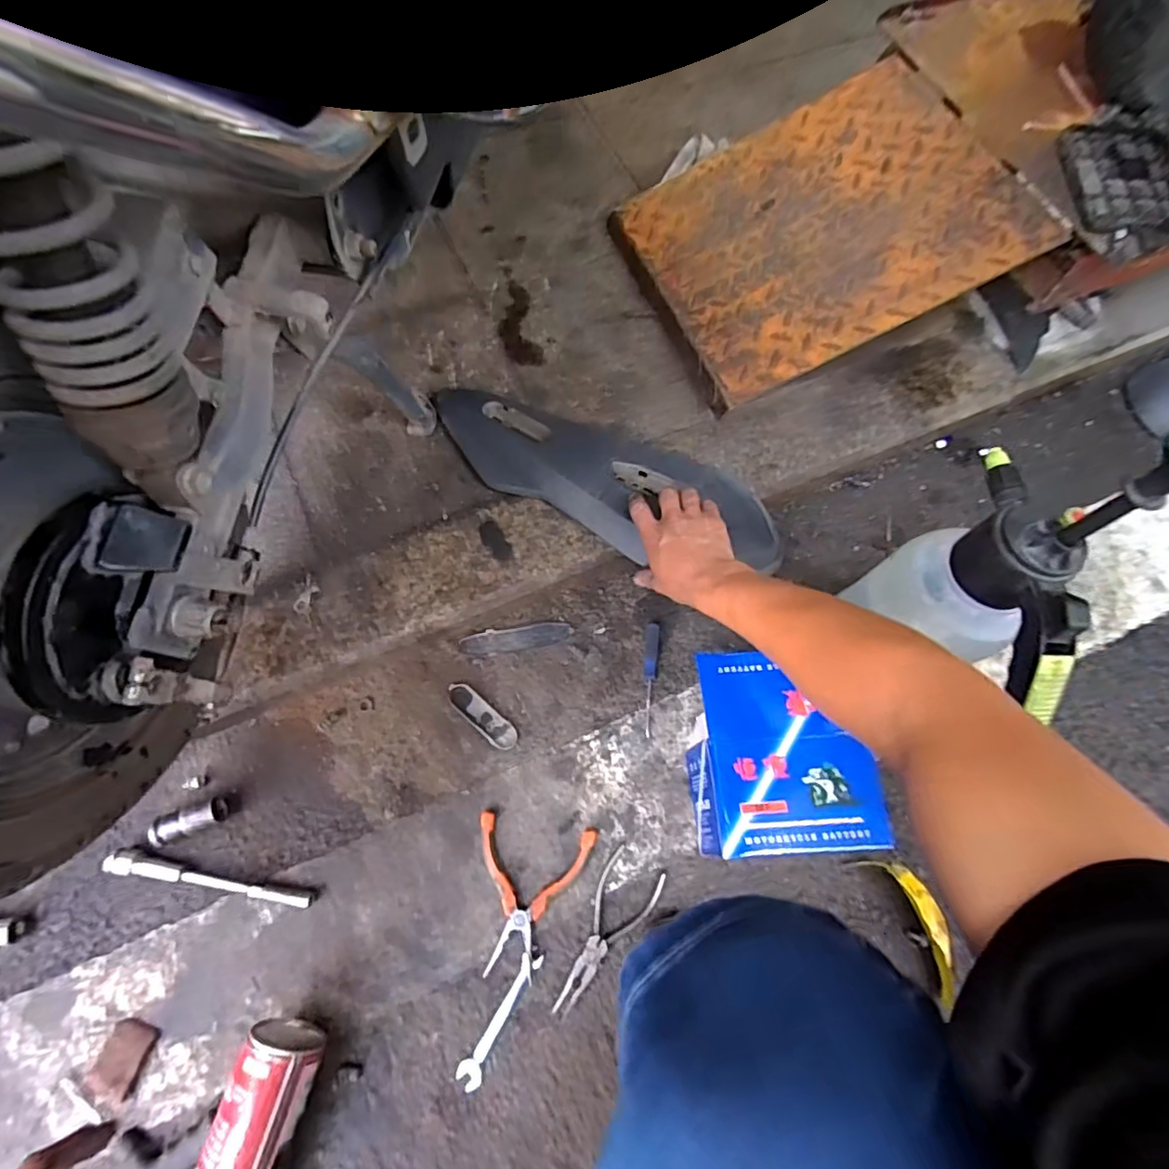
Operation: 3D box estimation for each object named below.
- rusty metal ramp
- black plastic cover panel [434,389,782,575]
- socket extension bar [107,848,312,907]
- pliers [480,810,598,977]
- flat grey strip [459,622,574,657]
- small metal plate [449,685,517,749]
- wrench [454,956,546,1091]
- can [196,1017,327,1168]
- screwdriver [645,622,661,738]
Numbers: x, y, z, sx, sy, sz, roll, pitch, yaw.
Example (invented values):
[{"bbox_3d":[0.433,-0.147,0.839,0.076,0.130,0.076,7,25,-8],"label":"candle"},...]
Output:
[{"bbox_3d":[0.310,-0.467,0.759,0.457,0.138,0.363,-22,74,-8],"label":"rusty metal ramp"},{"bbox_3d":[0.020,-0.114,0.683,0.430,0.048,0.155,20,73,3],"label":"black plastic cover panel"},{"bbox_3d":[-0.363,0.289,0.563,0.198,0.017,0.021,13,72,3],"label":"socket extension bar"},{"bbox_3d":[-0.043,0.297,0.576,0.114,0.015,0.138,-4,72,-3],"label":"pliers"},{"bbox_3d":[-0.079,0.063,0.675,0.126,0.006,0.028,-11,68,-6],"label":"flat grey strip"},{"bbox_3d":[-0.113,0.145,0.644,0.095,0.004,0.030,40,72,13],"label":"small metal plate"},{"bbox_3d":[-0.078,0.402,0.539,0.022,0.013,0.116,29,70,10],"label":"wrench"},{"bbox_3d":[-0.274,0.468,0.470,0.062,0.063,0.181,15,68,4],"label":"can"},{"bbox_3d":[0.076,0.106,0.660,0.016,0.014,0.127,5,68,0],"label":"screwdriver"}]

